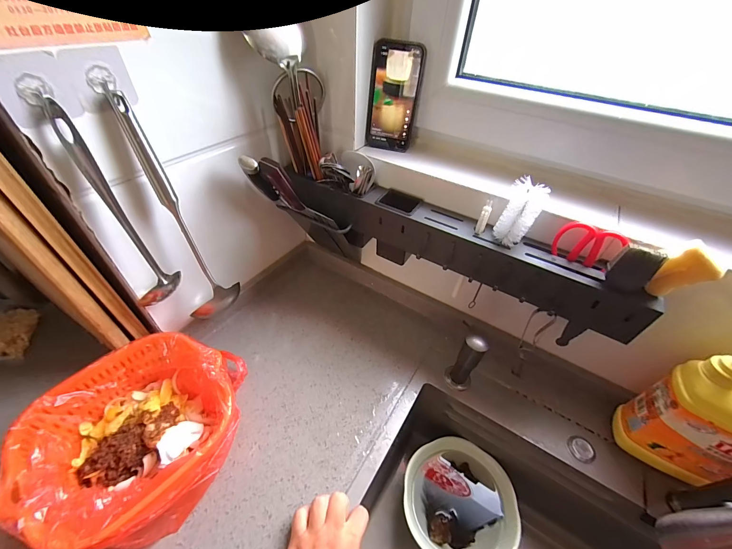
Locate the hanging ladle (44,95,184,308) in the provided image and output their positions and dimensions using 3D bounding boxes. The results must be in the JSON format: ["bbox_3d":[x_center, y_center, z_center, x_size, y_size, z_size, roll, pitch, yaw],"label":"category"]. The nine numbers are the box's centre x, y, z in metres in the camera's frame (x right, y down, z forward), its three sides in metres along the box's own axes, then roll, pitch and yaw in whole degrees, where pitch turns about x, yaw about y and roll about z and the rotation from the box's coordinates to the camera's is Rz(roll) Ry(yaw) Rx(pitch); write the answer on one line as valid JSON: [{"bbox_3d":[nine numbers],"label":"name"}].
[{"bbox_3d":[-0.297,-0.065,0.377,0.039,0.251,0.047,2,44,-2],"label":"hanging ladle"}]

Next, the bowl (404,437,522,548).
[{"bbox_3d":[0.160,0.399,0.541,0.184,0.069,0.184,1,43,-1],"label":"bowl"}]

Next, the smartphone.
[{"bbox_3d":[0.046,-0.288,0.508,0.078,0.153,0.018,15,39,11],"label":"smartphone"}]

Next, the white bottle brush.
[{"bbox_3d":[0.207,-0.083,0.418,0.045,0.086,0.026,34,52,28],"label":"white bottle brush"}]

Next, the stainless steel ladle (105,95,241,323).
[{"bbox_3d":[-0.253,-0.058,0.436,0.056,0.335,0.055,5,44,1],"label":"stainless steel ladle"}]

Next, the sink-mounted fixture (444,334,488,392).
[{"bbox_3d":[0.165,0.144,0.515,0.044,0.121,0.034,22,46,20],"label":"sink-mounted fixture"}]

